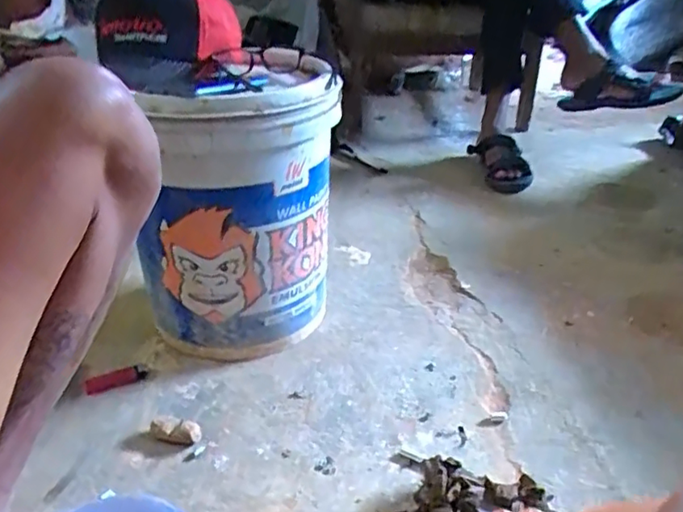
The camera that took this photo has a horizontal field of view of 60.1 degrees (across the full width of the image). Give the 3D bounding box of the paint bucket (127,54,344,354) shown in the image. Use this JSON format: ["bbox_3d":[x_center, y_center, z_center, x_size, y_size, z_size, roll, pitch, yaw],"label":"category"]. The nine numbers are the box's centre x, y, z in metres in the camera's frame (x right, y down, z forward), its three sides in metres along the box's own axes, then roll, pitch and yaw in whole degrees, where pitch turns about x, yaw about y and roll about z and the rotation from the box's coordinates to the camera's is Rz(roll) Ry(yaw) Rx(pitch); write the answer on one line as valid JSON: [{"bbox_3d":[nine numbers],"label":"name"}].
[{"bbox_3d":[-0.138,-0.065,0.835,0.247,0.374,0.238,1,29,0],"label":"paint bucket"}]

